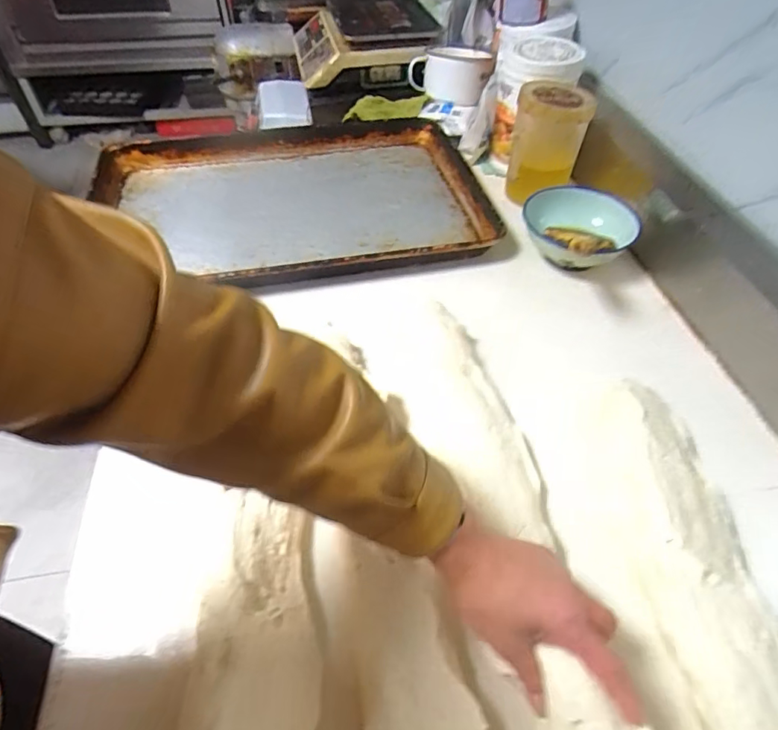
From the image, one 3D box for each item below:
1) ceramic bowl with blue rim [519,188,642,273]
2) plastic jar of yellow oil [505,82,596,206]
[{"bbox_3d":[0.271,-0.184,0.735,0.161,0.073,0.144,14,51,11],"label":"ceramic bowl with blue rim"},{"bbox_3d":[0.249,-0.347,0.808,0.109,0.155,0.103,0,49,0],"label":"plastic jar of yellow oil"}]

